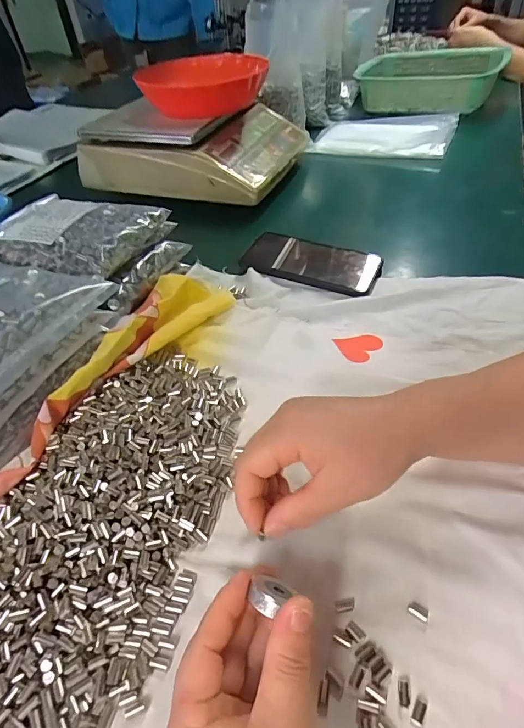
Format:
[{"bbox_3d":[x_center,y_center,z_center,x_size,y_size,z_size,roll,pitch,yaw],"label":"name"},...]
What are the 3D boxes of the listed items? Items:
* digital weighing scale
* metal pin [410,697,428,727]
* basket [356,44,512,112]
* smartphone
[{"bbox_3d":[-0.111,-0.389,0.728,0.327,0.108,0.271,11,48,15],"label":"digital weighing scale"},{"bbox_3d":[0.081,0.179,0.213,0.006,0.004,0.013,21,51,23],"label":"metal pin"},{"bbox_3d":[0.375,-0.645,0.942,0.298,0.089,0.256,15,49,18],"label":"basket"},{"bbox_3d":[0.059,-0.127,0.507,0.160,0.015,0.079,18,50,20],"label":"smartphone"}]

